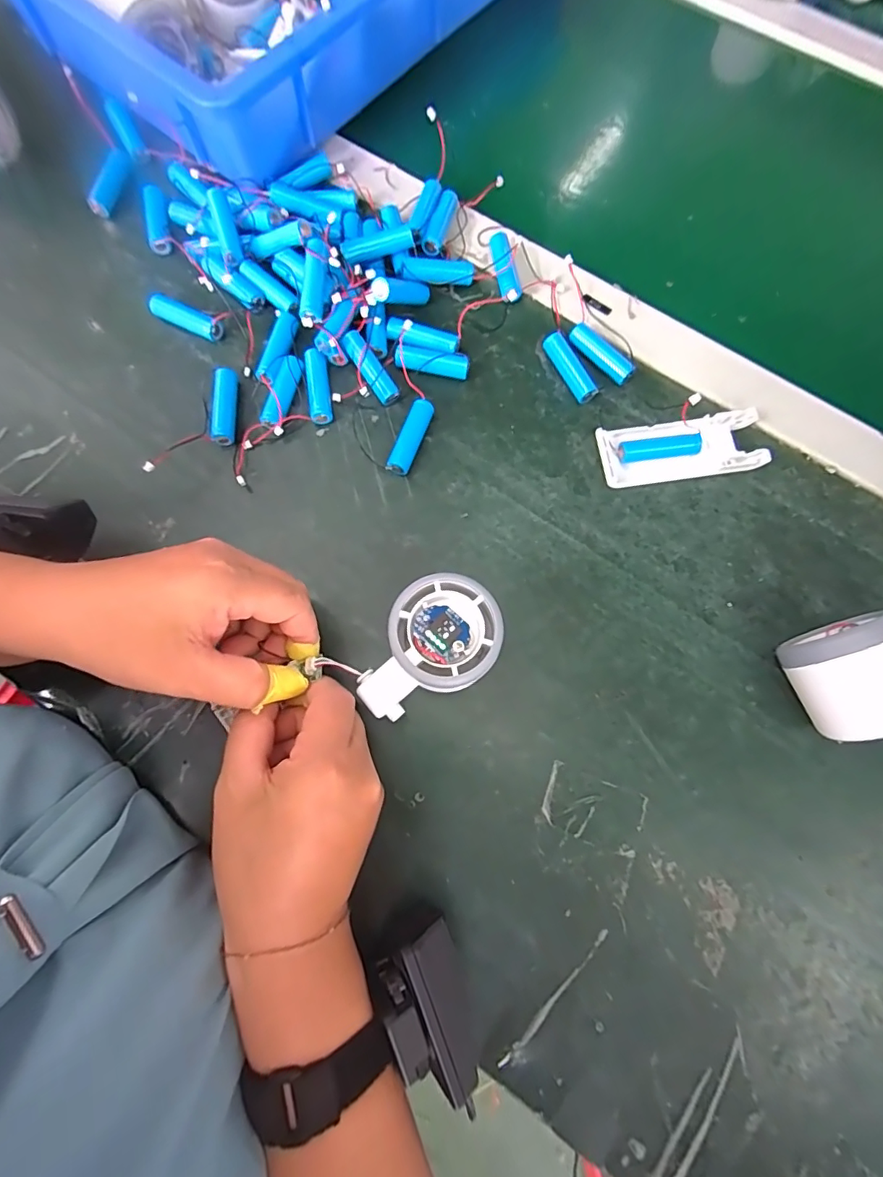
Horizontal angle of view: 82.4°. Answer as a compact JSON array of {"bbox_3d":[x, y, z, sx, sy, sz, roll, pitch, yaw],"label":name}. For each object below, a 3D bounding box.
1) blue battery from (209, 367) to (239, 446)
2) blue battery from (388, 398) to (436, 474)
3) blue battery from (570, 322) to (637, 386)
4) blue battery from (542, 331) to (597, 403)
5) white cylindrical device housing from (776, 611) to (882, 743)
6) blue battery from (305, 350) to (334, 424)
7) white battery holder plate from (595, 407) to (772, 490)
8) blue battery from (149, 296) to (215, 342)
[{"bbox_3d":[-0.144,-0.120,0.334,0.013,0.012,0.051,0,76,0],"label":"blue battery"},{"bbox_3d":[-0.020,-0.099,0.332,0.013,0.015,0.052,23,77,6],"label":"blue battery"},{"bbox_3d":[0.109,-0.160,0.345,0.012,0.012,0.049,-43,80,-9],"label":"blue battery"},{"bbox_3d":[0.086,-0.149,0.343,0.014,0.015,0.050,-32,78,-7],"label":"blue battery"},{"bbox_3d":[0.220,0.047,0.274,0.051,0.057,0.060,-25,77,-6],"label":"white cylindrical device housing"},{"bbox_3d":[-0.083,-0.135,0.339,0.015,0.016,0.046,-8,76,-2],"label":"blue battery"},{"bbox_3d":[0.156,-0.091,0.330,0.103,0.015,0.039,-8,76,-2],"label":"white battery holder plate"},{"bbox_3d":[-0.182,-0.191,0.355,0.047,0.017,0.012,24,77,6],"label":"blue battery"}]

